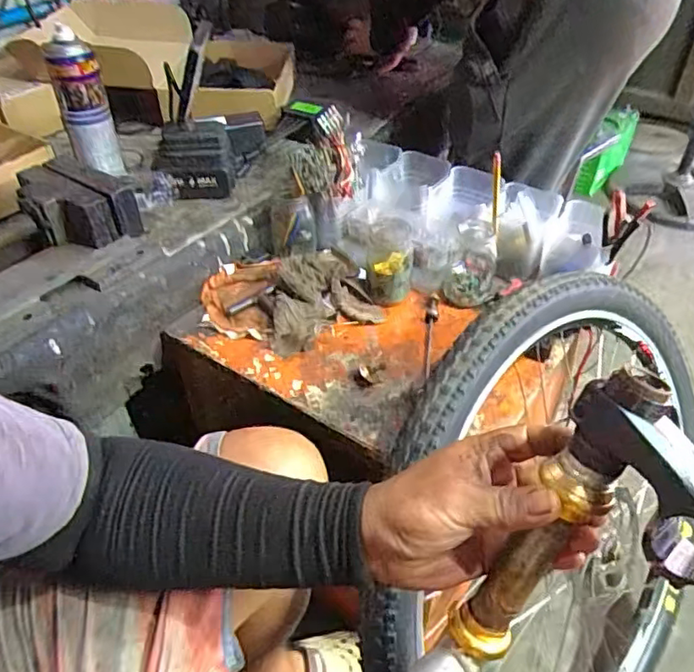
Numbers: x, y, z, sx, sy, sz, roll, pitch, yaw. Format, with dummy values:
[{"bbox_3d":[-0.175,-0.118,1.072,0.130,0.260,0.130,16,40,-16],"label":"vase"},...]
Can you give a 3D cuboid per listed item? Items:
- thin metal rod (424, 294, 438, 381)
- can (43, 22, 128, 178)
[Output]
[{"bbox_3d":[0.105,-0.006,0.753,0.016,0.016,0.138,8,44,8],"label":"thin metal rod"},{"bbox_3d":[-0.363,-0.314,0.818,0.063,0.177,0.052,-20,46,-21],"label":"can"}]

